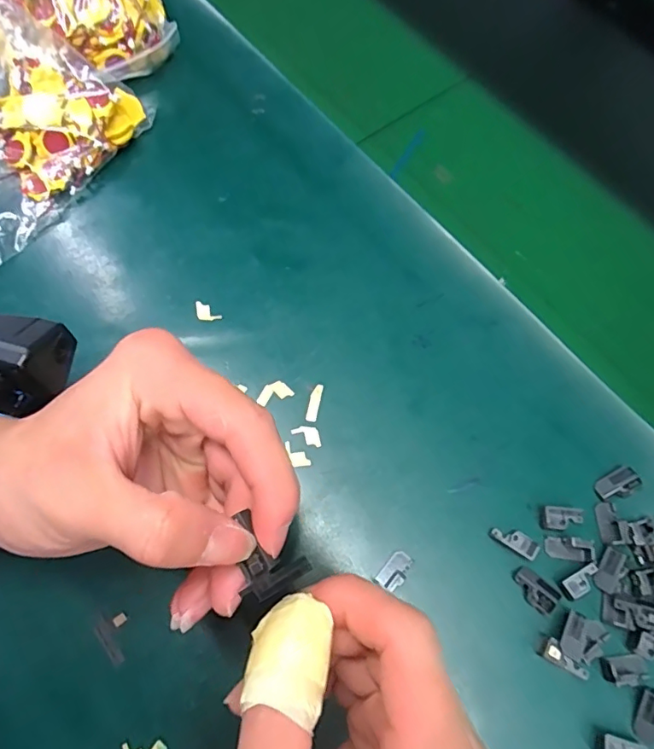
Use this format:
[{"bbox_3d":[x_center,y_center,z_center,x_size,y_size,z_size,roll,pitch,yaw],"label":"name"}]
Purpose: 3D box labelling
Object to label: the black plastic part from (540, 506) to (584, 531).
[{"bbox_3d":[0.124,0.076,0.265,0.022,0.006,0.011,5,71,0],"label":"black plastic part"}]

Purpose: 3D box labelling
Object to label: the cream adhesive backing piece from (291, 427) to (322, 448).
[{"bbox_3d":[-0.011,0.034,0.278,0.016,0.004,0.011,1,71,-1],"label":"cream adhesive backing piece"}]

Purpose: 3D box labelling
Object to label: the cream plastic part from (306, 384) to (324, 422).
[{"bbox_3d":[-0.007,0.016,0.285,0.006,0.004,0.022,12,71,3],"label":"cream plastic part"}]

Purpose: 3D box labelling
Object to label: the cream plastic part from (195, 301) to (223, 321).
[{"bbox_3d":[-0.072,-0.037,0.302,0.017,0.004,0.010,35,74,10],"label":"cream plastic part"}]

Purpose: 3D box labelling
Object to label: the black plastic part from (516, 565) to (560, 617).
[{"bbox_3d":[0.105,0.108,0.251,0.013,0.005,0.023,-42,77,-14],"label":"black plastic part"}]

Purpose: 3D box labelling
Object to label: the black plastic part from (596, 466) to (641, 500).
[{"bbox_3d":[0.156,0.059,0.269,0.021,0.007,0.013,-27,74,-10],"label":"black plastic part"}]

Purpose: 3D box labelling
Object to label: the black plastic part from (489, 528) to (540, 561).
[{"bbox_3d":[0.097,0.086,0.260,0.023,0.007,0.010,31,73,9],"label":"black plastic part"}]

